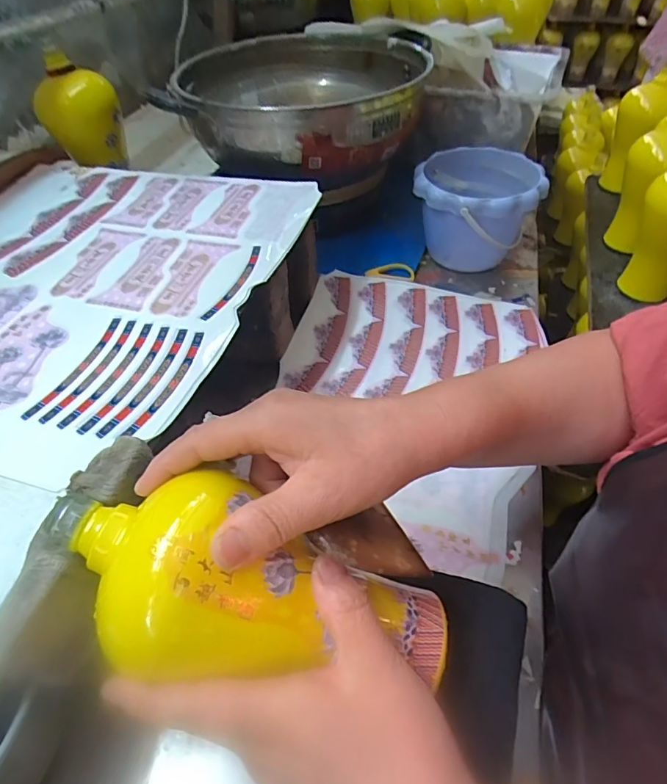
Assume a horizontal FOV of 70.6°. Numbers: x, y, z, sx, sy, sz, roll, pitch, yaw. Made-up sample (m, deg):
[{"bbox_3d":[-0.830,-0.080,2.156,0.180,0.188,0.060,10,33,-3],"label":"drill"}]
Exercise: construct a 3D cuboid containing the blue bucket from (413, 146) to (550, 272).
[{"bbox_3d":[0.185,-0.237,0.630,0.156,0.114,0.159,2,49,5],"label":"blue bucket"}]

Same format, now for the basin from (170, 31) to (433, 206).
[{"bbox_3d":[-0.039,-0.405,0.673,0.324,0.124,0.374,0,48,0],"label":"basin"}]

